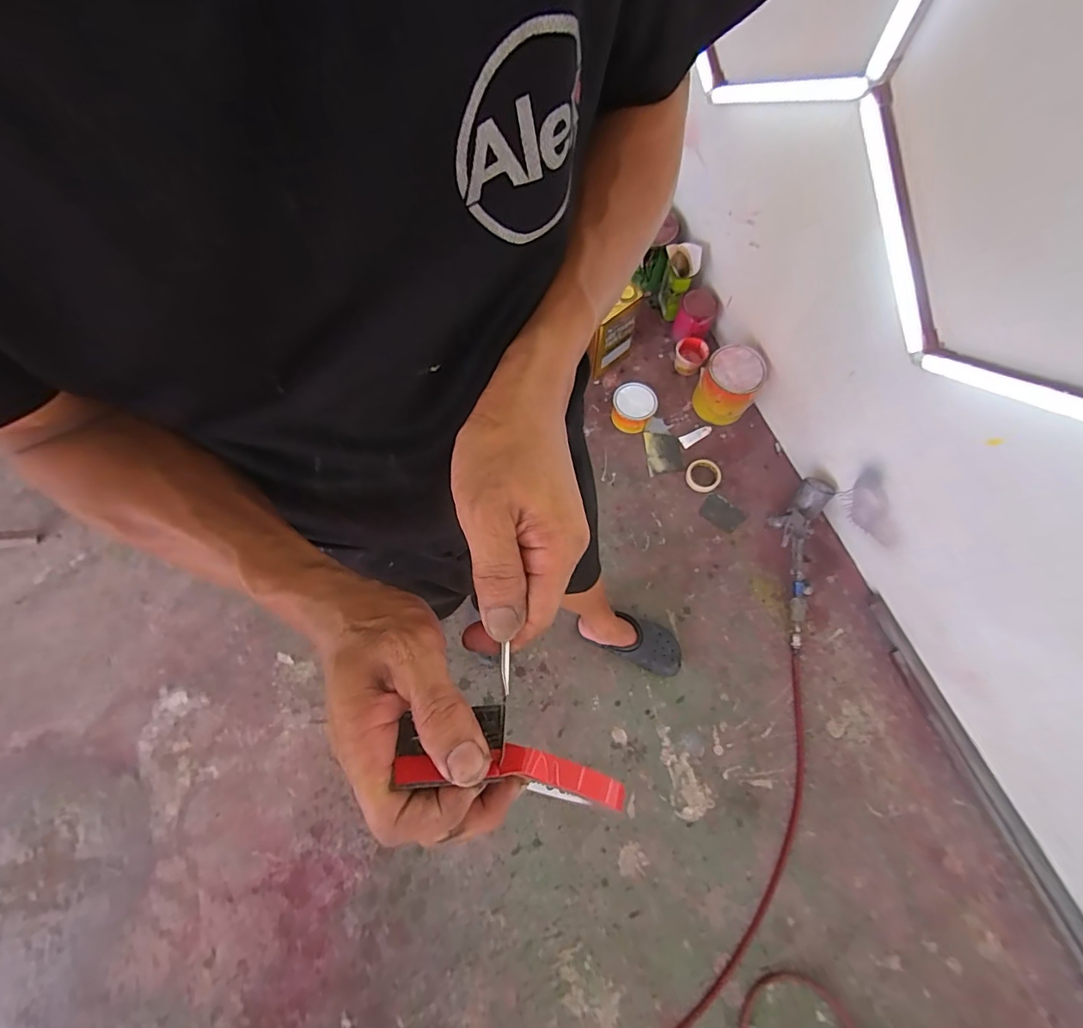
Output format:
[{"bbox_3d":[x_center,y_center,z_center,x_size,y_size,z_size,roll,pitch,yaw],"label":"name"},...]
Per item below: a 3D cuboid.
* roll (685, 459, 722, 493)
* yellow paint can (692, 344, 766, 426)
[{"bbox_3d":[0.462,-0.111,1.413,0.097,0.016,0.099,0,69,1],"label":"roll"},{"bbox_3d":[0.538,-0.368,1.429,0.157,0.165,0.178,39,75,14],"label":"yellow paint can"}]

